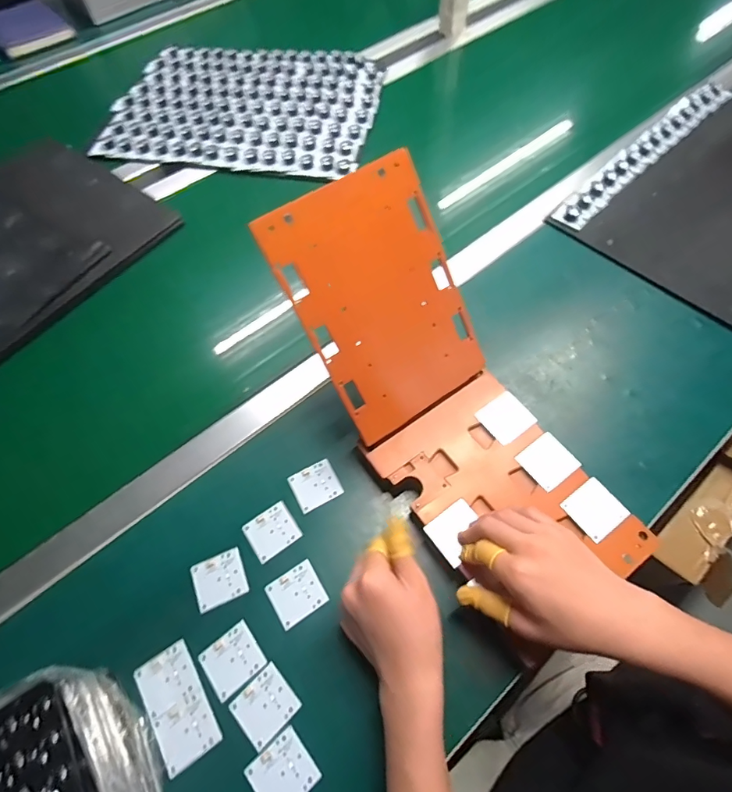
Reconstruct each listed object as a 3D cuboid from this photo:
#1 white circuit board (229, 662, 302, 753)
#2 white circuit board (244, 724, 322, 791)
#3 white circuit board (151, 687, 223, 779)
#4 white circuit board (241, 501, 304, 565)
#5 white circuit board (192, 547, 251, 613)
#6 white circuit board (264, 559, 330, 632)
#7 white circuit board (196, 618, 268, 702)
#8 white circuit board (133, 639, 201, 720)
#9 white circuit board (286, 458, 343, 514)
[{"bbox_3d":[-0.089,0.272,0.385,0.048,0.004,0.045,-41,70,-16],"label":"white circuit board"},{"bbox_3d":[-0.069,0.314,0.364,0.047,0.004,0.046,-38,69,-15],"label":"white circuit board"},{"bbox_3d":[-0.156,0.290,0.379,0.046,0.004,0.047,-32,67,-13],"label":"white circuit board"},{"bbox_3d":[-0.098,0.141,0.456,0.049,0.005,0.046,-34,68,-14],"label":"white circuit board"},{"bbox_3d":[-0.146,0.182,0.437,0.049,0.005,0.046,-23,66,-9],"label":"white circuit board"},{"bbox_3d":[-0.068,0.193,0.428,0.049,0.004,0.045,-32,67,-13],"label":"white circuit board"},{"bbox_3d":[-0.123,0.243,0.402,0.049,0.004,0.046,-37,69,-15],"label":"white circuit board"},{"bbox_3d":[-0.182,0.258,0.399,0.050,0.005,0.044,-32,64,-14],"label":"white circuit board"},{"bbox_3d":[-0.055,0.098,0.479,0.049,0.005,0.045,-28,67,-11],"label":"white circuit board"}]

